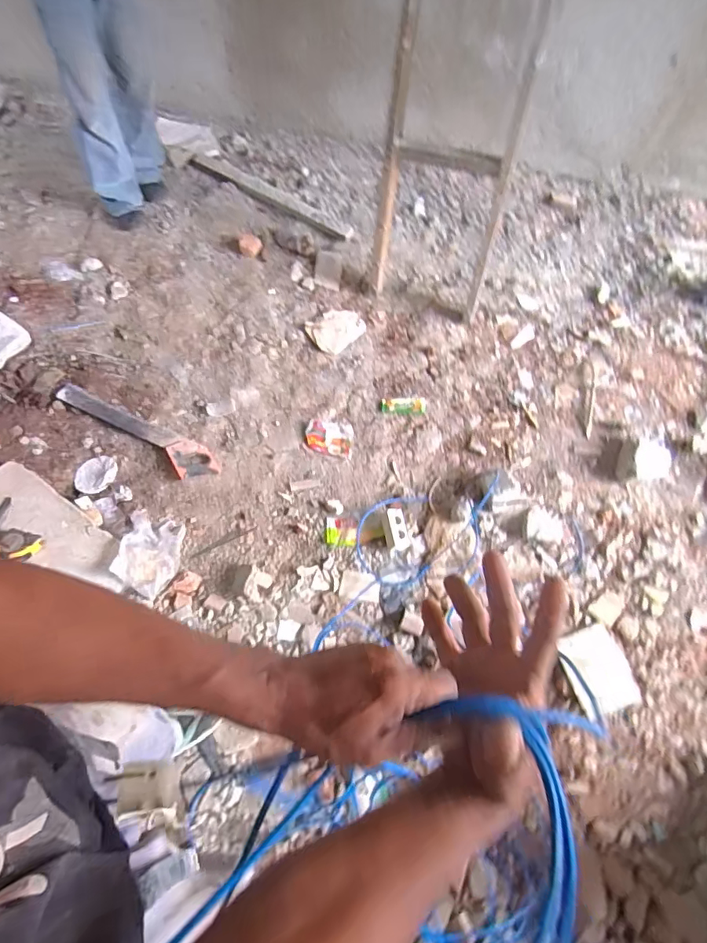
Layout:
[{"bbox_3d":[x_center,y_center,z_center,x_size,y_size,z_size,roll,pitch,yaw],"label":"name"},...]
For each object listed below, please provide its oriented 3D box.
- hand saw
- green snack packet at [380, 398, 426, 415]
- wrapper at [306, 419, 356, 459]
[{"bbox_3d":[-0.654,-0.131,1.529,0.523,0.022,0.118,33,62,3],"label":"hand saw"},{"bbox_3d":[0.169,-0.221,1.678,0.149,0.011,0.063,0,60,-3],"label":"green snack packet"},{"bbox_3d":[-0.078,-0.111,1.617,0.149,0.023,0.118,7,60,1],"label":"wrapper"}]

